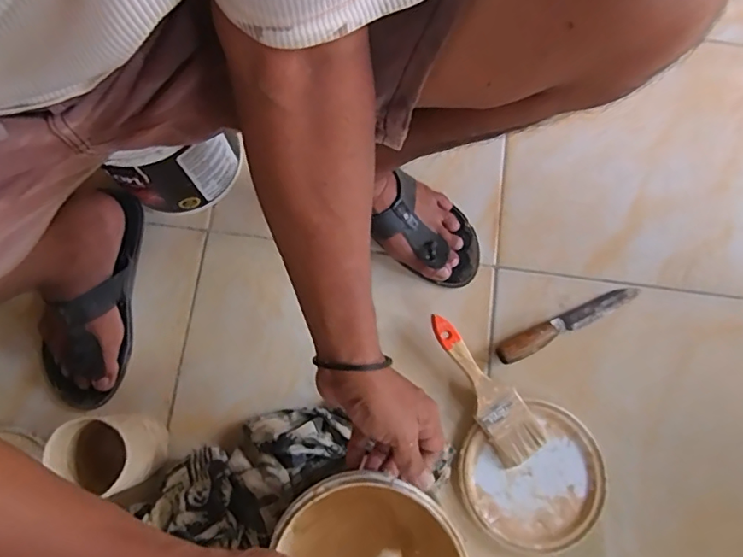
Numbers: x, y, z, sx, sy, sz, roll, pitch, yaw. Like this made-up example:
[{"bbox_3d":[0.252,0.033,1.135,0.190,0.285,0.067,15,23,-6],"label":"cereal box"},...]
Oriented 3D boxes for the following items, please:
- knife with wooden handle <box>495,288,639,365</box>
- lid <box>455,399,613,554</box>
[{"bbox_3d":[0.264,0.059,0.681,0.207,0.026,0.028,-24,78,-7],"label":"knife with wooden handle"},{"bbox_3d":[0.202,0.249,0.636,0.177,0.011,0.163,0,76,-1],"label":"lid"}]

